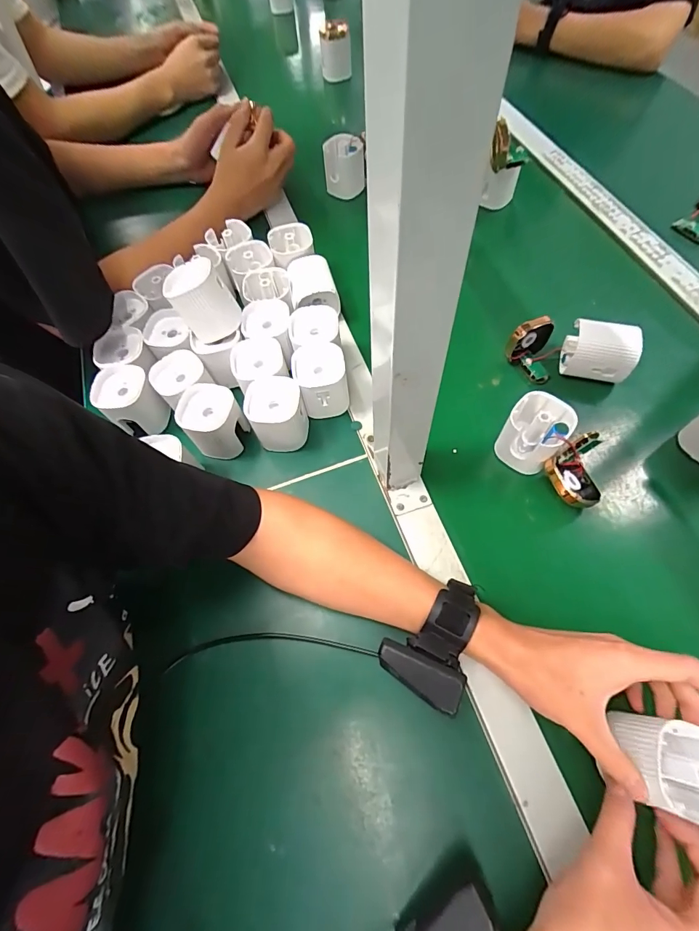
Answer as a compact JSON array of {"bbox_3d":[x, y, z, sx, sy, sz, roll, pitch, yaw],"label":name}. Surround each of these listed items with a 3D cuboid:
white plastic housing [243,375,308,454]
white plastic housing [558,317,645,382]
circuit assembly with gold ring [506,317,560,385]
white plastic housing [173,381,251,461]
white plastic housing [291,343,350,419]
[{"bbox_3d":[-0.072,-0.052,0.434,0.054,0.070,0.055,-4,64,2],"label":"white plastic housing"},{"bbox_3d":[0.275,-0.126,0.456,0.066,0.053,0.045,15,66,11],"label":"white plastic housing"},{"bbox_3d":[0.210,-0.134,0.467,0.055,0.059,0.044,22,67,14],"label":"circuit assembly with gold ring"},{"bbox_3d":[-0.140,-0.043,0.436,0.058,0.067,0.058,3,64,5],"label":"white plastic housing"},{"bbox_3d":[-0.030,-0.090,0.452,0.055,0.064,0.068,-14,64,-3],"label":"white plastic housing"}]

